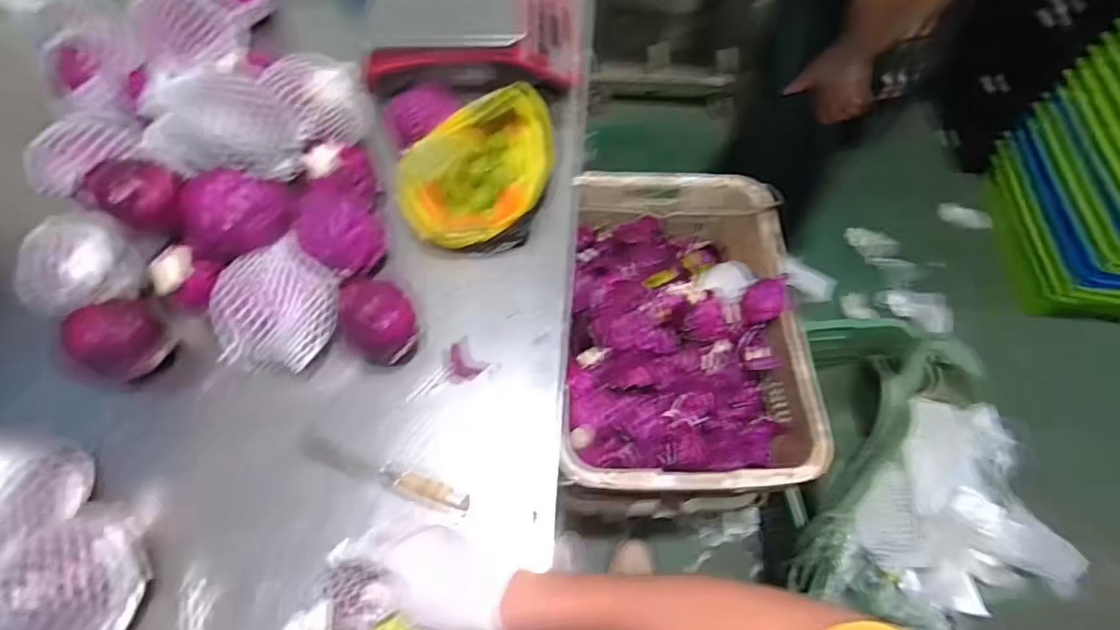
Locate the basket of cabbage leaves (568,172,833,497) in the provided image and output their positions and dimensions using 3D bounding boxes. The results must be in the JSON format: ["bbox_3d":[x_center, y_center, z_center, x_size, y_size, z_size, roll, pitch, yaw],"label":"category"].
[{"bbox_3d":[0.224,0.010,1.009,0.410,0.180,0.632,2,62,-2],"label":"basket of cabbage leaves"}]

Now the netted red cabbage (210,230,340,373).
[{"bbox_3d":[-0.317,-0.008,0.616,0.110,0.119,0.128,8,62,1],"label":"netted red cabbage"}]

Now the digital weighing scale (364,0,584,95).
[{"bbox_3d":[-0.136,-0.482,0.868,0.327,0.117,0.297,-6,62,-6],"label":"digital weighing scale"}]

